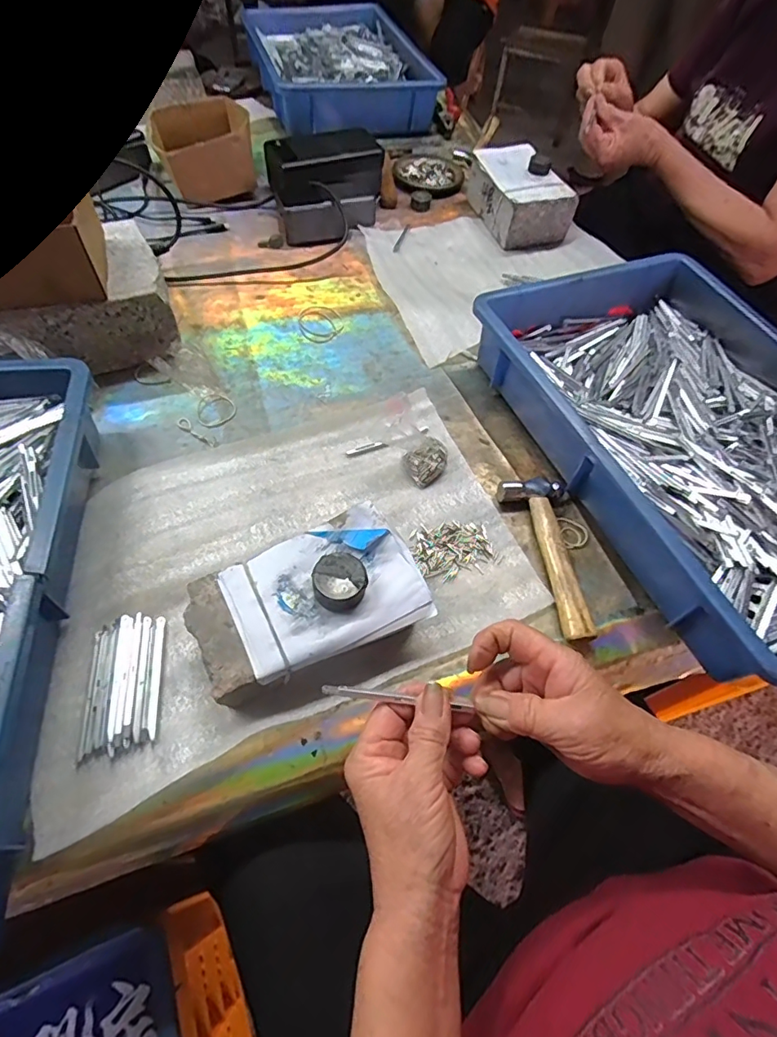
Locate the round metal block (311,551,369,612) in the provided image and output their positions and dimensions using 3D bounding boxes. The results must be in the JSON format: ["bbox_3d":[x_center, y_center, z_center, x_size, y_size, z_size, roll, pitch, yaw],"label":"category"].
[{"bbox_3d":[-0.036,0.046,0.365,0.038,0.021,0.036,2,57,-3],"label":"round metal block"}]

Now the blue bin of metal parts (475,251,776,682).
[{"bbox_3d":[0.300,-0.084,0.497,0.283,0.087,0.431,-18,61,-15],"label":"blue bin of metal parts"}]

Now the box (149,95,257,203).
[{"bbox_3d":[-0.262,-0.526,0.725,0.133,0.077,0.146,-21,62,-17],"label":"box"}]

